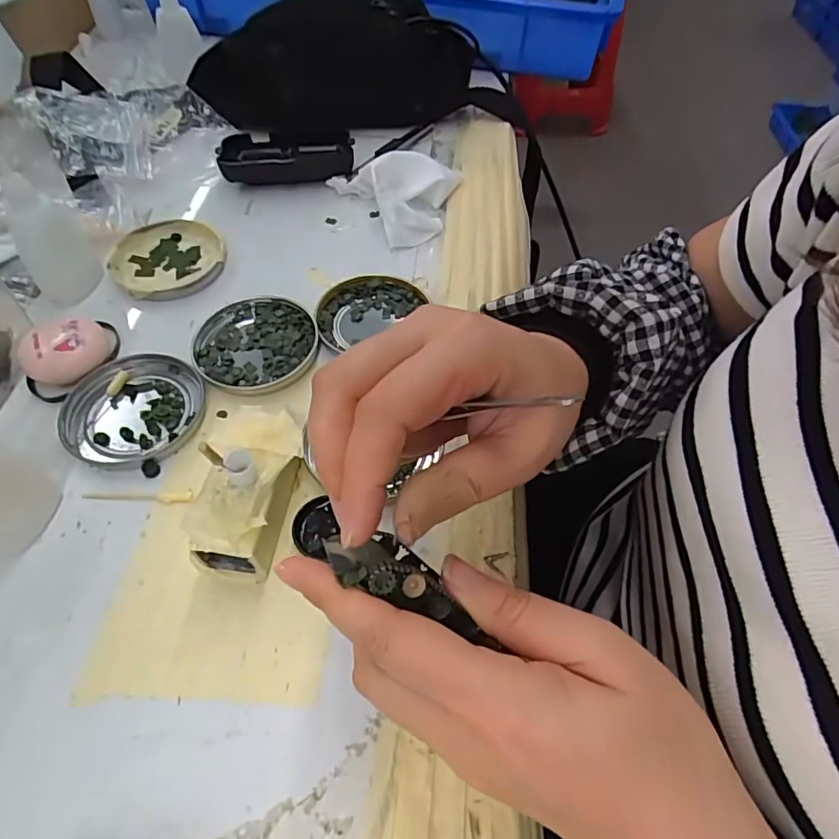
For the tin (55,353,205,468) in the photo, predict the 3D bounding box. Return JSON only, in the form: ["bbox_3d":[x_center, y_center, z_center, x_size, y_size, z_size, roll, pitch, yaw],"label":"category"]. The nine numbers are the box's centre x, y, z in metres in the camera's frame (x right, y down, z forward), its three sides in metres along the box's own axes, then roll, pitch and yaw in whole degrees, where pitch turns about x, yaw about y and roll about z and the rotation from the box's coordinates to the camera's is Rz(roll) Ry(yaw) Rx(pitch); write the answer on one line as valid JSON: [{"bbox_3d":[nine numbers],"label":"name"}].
[{"bbox_3d":[-0.172,-0.007,0.322,0.079,0.007,0.076,1,55,-1],"label":"tin"}]

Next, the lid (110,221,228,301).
[{"bbox_3d":[-0.186,-0.120,0.400,0.080,0.012,0.080,1,55,-1],"label":"lid"}]

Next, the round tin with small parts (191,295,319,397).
[{"bbox_3d":[-0.108,-0.051,0.353,0.078,0.008,0.081,1,55,-1],"label":"round tin with small parts"}]

